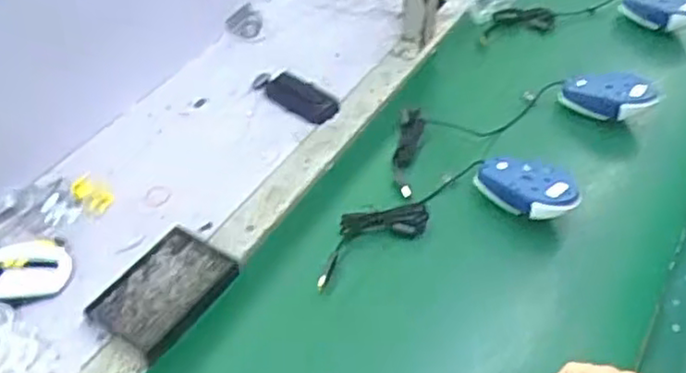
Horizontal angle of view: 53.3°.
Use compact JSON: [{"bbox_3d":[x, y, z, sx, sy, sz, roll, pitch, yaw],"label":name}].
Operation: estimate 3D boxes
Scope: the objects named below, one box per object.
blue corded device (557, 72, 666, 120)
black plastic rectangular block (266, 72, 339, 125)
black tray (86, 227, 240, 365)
[{"bbox_3d":[0.352,-0.116,0.906,0.115,0.058,0.065,2,48,0],"label":"blue corded device"},{"bbox_3d":[-0.057,-0.121,0.937,0.108,0.015,0.054,27,52,21],"label":"black plastic rectangular block"},{"bbox_3d":[-0.184,0.105,0.705,0.094,0.022,0.132,31,54,24],"label":"black tray"}]

